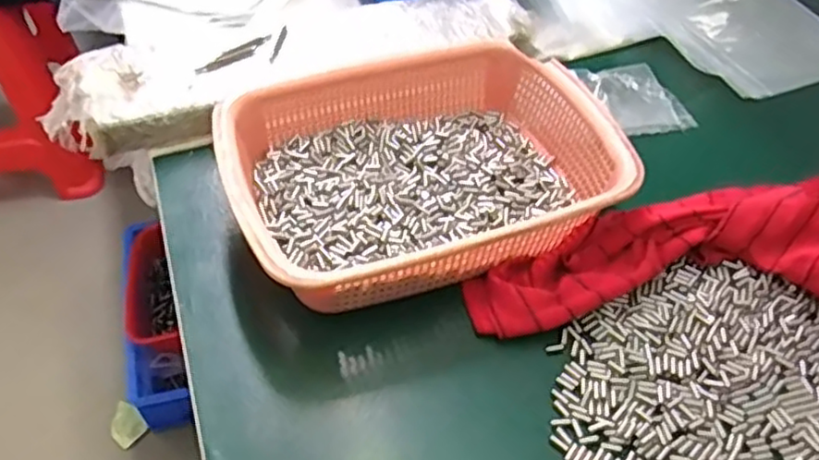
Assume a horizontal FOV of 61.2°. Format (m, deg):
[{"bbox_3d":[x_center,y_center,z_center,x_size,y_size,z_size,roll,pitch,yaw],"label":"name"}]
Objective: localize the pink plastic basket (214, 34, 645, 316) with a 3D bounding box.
[{"bbox_3d":[0.010,-0.046,0.552,0.289,0.077,0.210,-14,51,-14],"label":"pink plastic basket"}]

